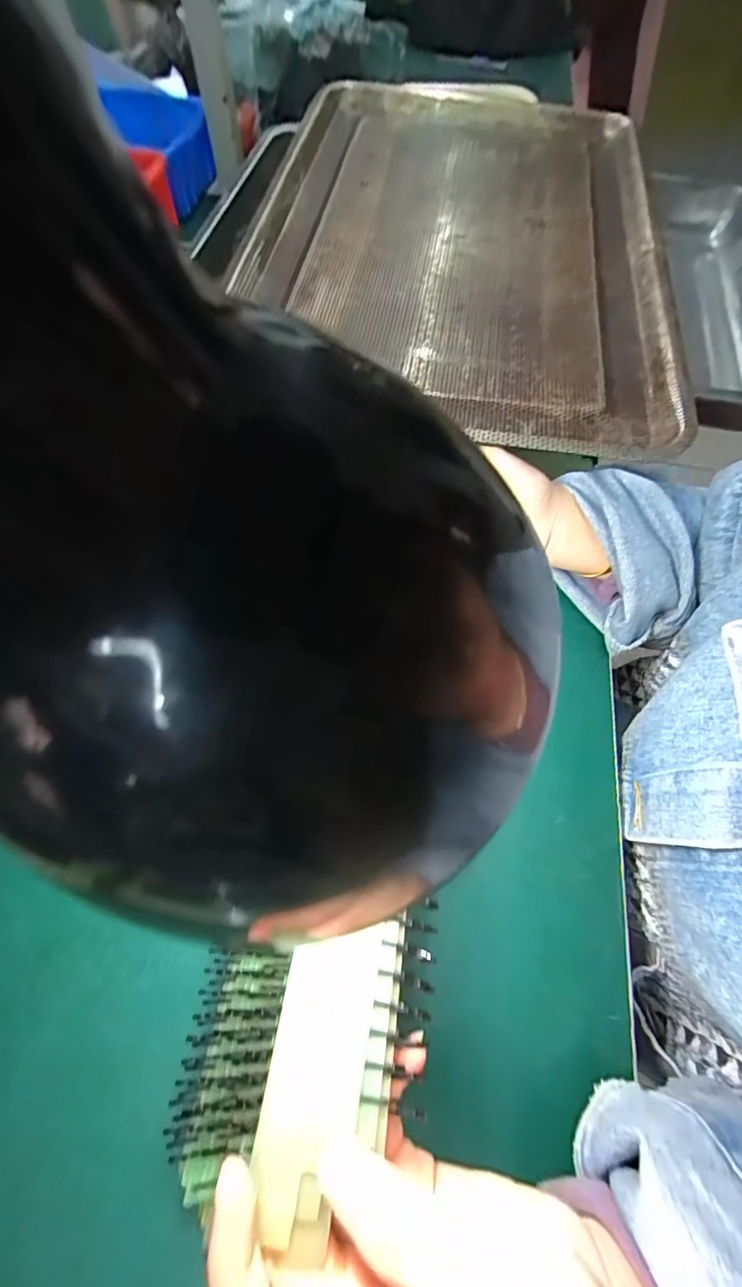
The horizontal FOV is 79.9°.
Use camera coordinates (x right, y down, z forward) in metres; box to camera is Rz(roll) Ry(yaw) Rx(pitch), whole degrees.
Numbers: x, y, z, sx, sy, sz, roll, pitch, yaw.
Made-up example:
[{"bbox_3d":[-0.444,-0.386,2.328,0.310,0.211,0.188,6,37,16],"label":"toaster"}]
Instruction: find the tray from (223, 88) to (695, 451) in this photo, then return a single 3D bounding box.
[{"bbox_3d":[0.082,-0.416,0.450,0.384,0.048,0.592,8,65,3],"label":"tray"}]

